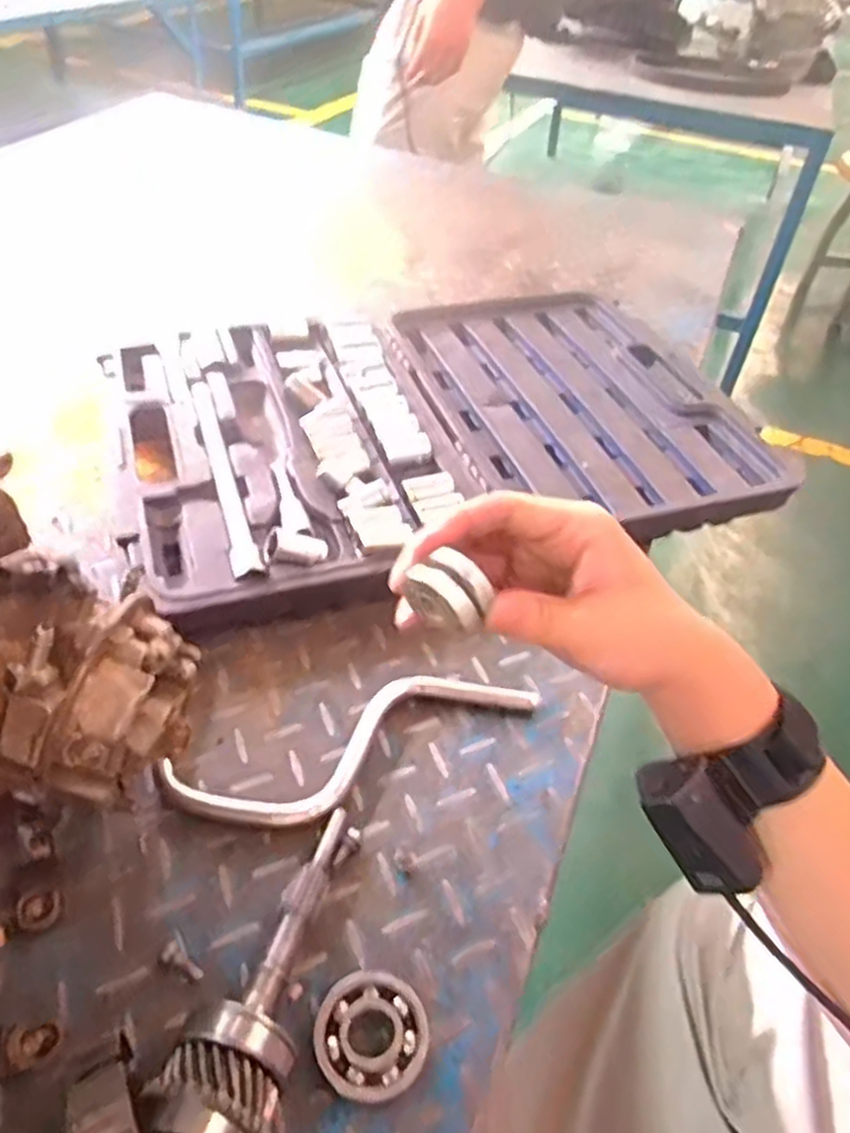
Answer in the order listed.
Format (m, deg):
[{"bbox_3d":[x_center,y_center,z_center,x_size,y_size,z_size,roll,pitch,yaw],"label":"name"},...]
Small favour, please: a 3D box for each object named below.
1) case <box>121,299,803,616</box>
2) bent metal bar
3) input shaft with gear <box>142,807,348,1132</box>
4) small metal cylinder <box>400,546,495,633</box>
[{"bbox_3d":[0.012,-0.139,0.711,0.541,0.038,0.387,-13,46,-20],"label":"case"},{"bbox_3d":[-0.037,0.108,0.478,0.229,0.011,0.066,-16,47,-22],"label":"bent metal bar"},{"bbox_3d":[-0.068,0.189,0.369,0.050,0.050,0.174,14,29,8],"label":"input shaft with gear"},{"bbox_3d":[0.010,0.012,0.307,0.030,0.028,0.015,26,46,20],"label":"small metal cylinder"}]

